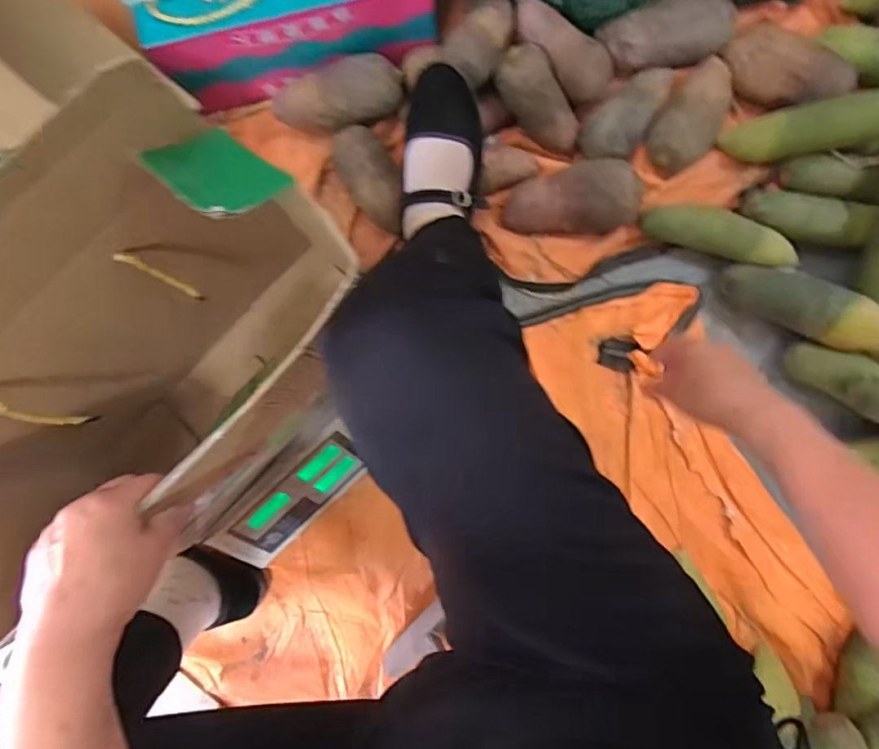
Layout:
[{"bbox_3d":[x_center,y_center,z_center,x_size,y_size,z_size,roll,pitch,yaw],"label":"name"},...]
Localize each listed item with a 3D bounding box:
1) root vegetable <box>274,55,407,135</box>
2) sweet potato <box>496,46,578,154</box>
[{"bbox_3d":[-0.130,-0.353,0.661,0.166,0.057,0.077,1,88,3],"label":"root vegetable"},{"bbox_3d":[0.128,-0.338,0.654,0.137,0.048,0.063,37,90,-37],"label":"sweet potato"}]

